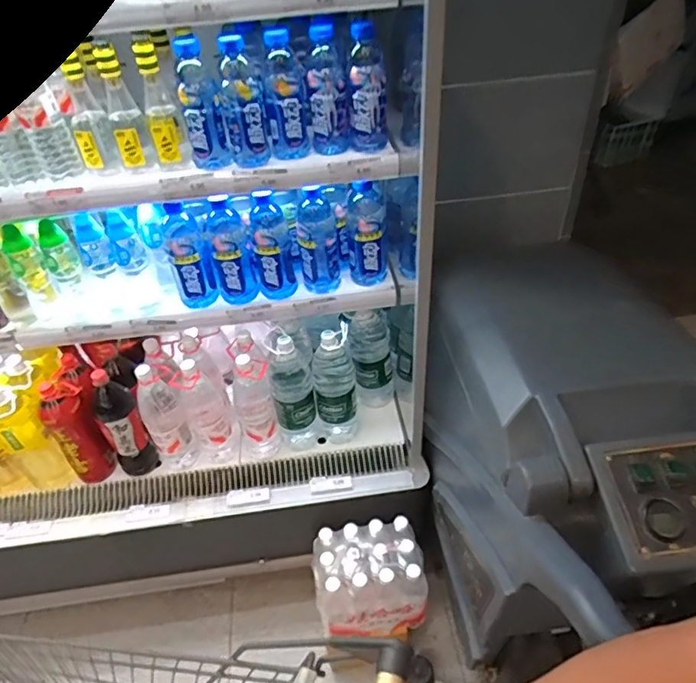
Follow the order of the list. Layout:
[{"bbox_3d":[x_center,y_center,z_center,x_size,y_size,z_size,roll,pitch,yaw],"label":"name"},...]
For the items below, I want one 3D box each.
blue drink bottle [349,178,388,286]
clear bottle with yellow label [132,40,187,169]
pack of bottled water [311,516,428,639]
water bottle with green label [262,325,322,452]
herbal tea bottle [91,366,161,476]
[{"bbox_3d":[0.040,-0.231,1.131,0.087,0.220,0.089,-2,40,3],"label":"blue drink bottle"},{"bbox_3d":[-0.340,-0.416,0.921,0.054,0.199,0.055,-17,42,-14],"label":"clear bottle with yellow label"},{"bbox_3d":[0.049,0.566,1.220,0.251,0.195,0.185,-11,40,-7],"label":"pack of bottled water"},{"bbox_3d":[-0.133,0.121,1.262,0.109,0.322,0.123,-9,40,-5],"label":"water bottle with green label"},{"bbox_3d":[-0.540,0.194,1.219,0.088,0.314,0.078,-33,48,-29],"label":"herbal tea bottle"}]

